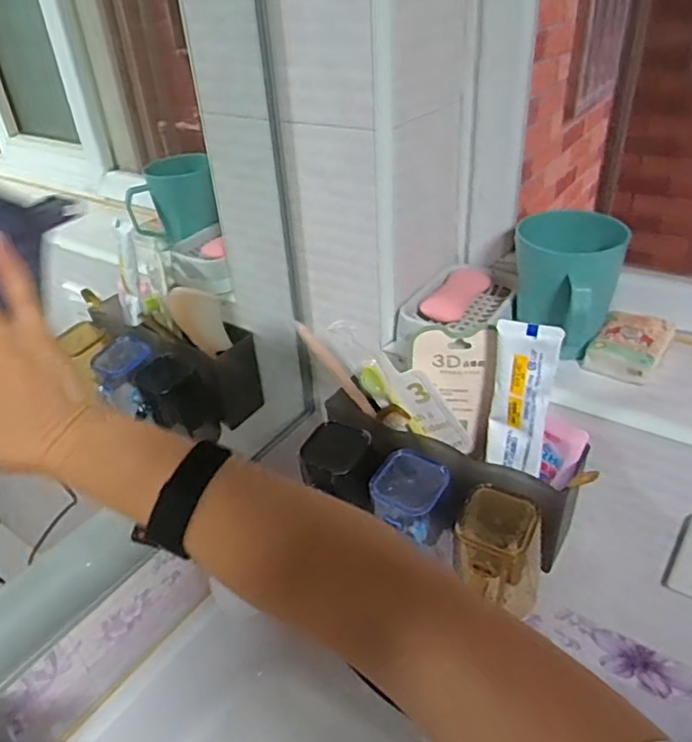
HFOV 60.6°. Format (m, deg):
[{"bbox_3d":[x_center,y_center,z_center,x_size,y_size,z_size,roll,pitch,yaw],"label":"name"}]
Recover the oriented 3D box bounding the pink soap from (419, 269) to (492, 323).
[{"bbox_3d":[0.106,-0.075,0.574,0.037,0.017,0.089,18,40,29],"label":"pink soap"}]

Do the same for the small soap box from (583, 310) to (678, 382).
[{"bbox_3d":[0.248,-0.024,0.518,0.052,0.028,0.079,21,41,32],"label":"small soap box"}]

